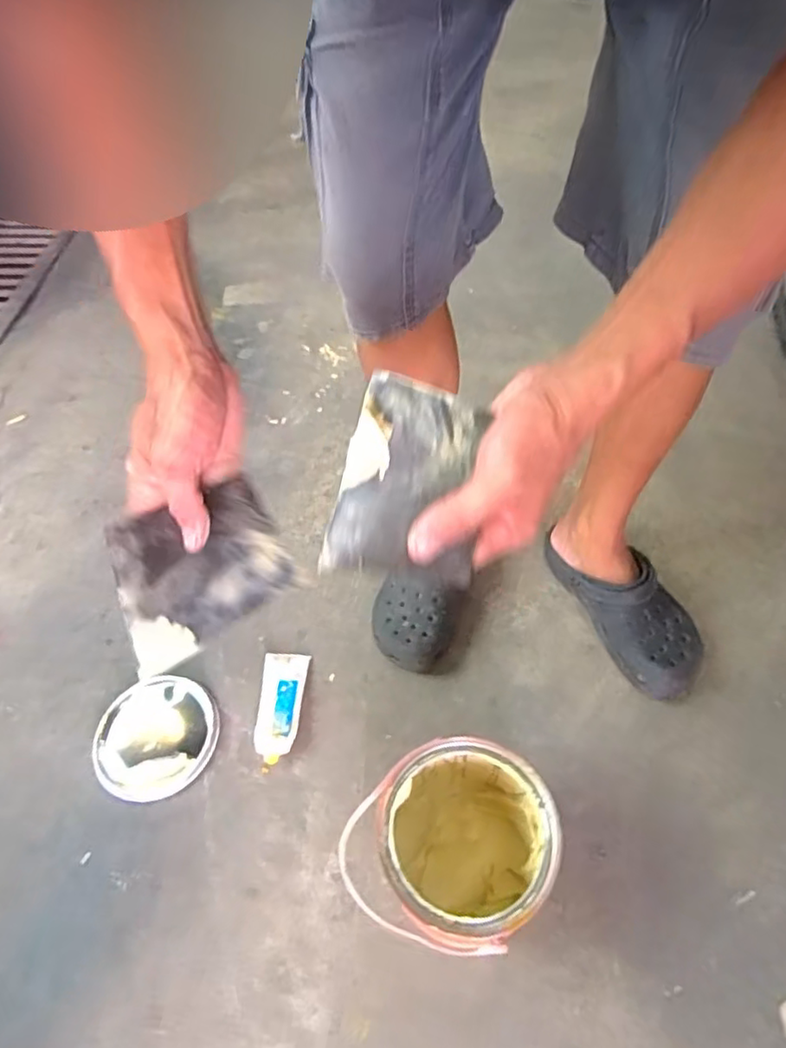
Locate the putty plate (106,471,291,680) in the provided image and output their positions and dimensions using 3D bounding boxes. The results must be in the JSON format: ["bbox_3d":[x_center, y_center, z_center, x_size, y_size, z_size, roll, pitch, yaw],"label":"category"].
[{"bbox_3d":[-0.132,0.030,0.430,0.009,0.094,0.129,-8,15,42],"label":"putty plate"}]

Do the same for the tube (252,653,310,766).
[{"bbox_3d":[-0.141,0.223,0.769,0.056,0.023,0.137,0,54,5],"label":"tube"}]

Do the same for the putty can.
[{"bbox_3d":[0.063,0.313,0.607,0.167,0.156,0.166,20,58,18],"label":"putty can"}]

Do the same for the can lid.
[{"bbox_3d":[-0.290,0.258,0.753,0.146,0.017,0.138,-1,63,3],"label":"can lid"}]

